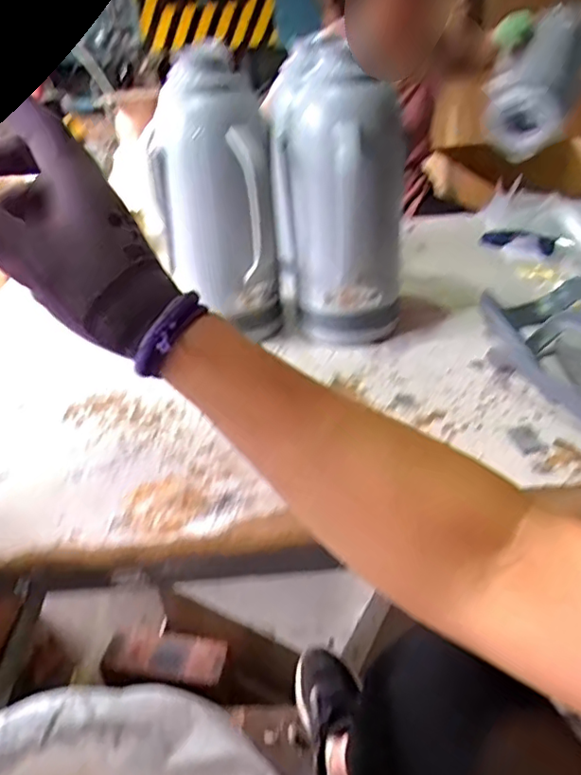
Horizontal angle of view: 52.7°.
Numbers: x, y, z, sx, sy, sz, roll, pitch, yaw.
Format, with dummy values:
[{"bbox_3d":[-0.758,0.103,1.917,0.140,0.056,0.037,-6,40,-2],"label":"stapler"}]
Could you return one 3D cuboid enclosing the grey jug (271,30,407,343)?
[{"bbox_3d":[0.066,-0.249,0.798,0.166,0.361,0.146,-2,33,3],"label":"grey jug"}]

